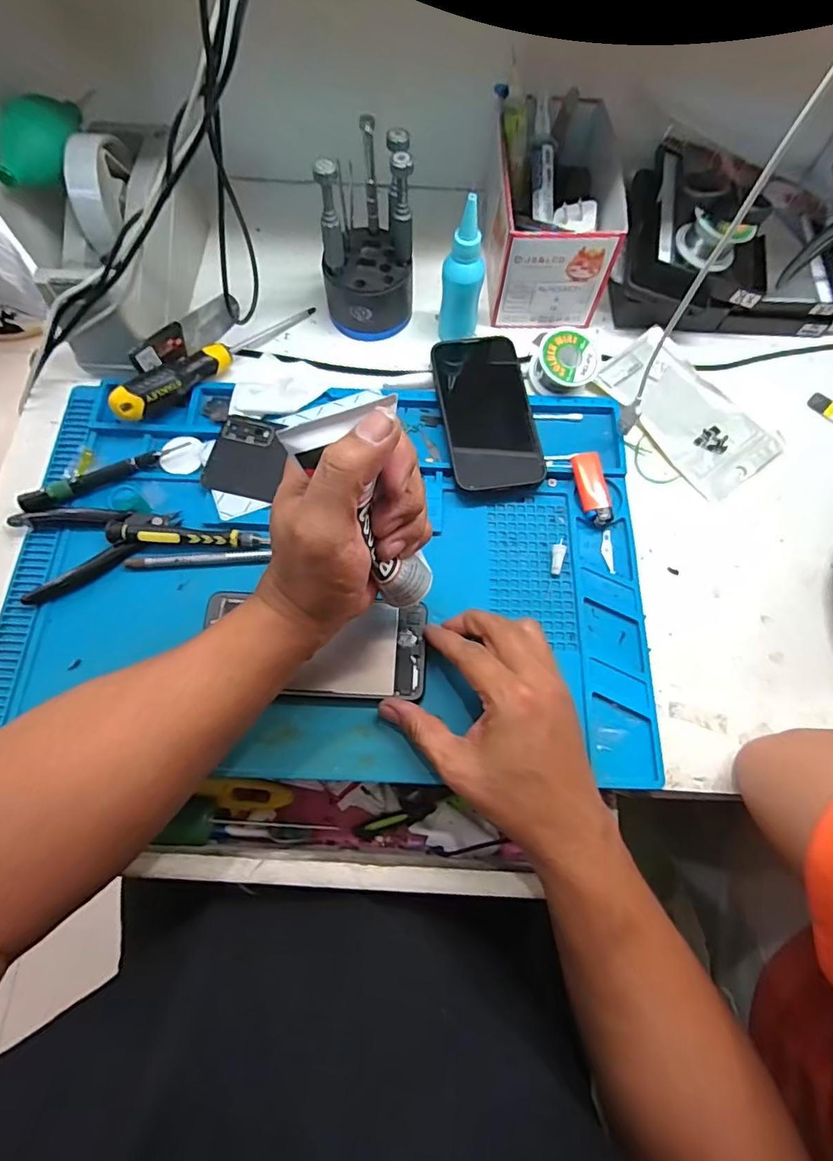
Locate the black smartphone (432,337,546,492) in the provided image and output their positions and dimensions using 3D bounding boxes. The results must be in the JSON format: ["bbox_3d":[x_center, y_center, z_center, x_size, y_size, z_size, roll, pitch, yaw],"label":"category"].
[{"bbox_3d":[0.058,-0.142,0.432,0.072,0.006,0.144,-8,71,-2],"label":"black smartphone"}]

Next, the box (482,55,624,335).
[{"bbox_3d":[0.121,-0.332,0.465,0.105,0.093,0.173,0,71,0],"label":"box"}]

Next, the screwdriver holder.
[{"bbox_3d":[-0.043,-0.280,0.432,0.077,0.132,0.084,-5,71,-2],"label":"screwdriver holder"}]

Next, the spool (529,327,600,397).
[{"bbox_3d":[0.126,-0.184,0.451,0.052,0.038,0.046,26,83,-2],"label":"spool"}]

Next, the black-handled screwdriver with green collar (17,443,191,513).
[{"bbox_3d":[-0.244,-0.084,0.412,0.126,0.014,0.013,-27,73,-9],"label":"black-handled screwdriver with green collar"}]

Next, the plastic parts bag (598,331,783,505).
[{"bbox_3d":[0.234,-0.148,0.451,0.089,0.011,0.152,-33,74,-11],"label":"plastic parts bag"}]

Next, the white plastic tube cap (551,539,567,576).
[{"bbox_3d":[0.106,-0.018,0.391,0.011,0.009,0.028,7,71,2],"label":"white plastic tube cap"}]

